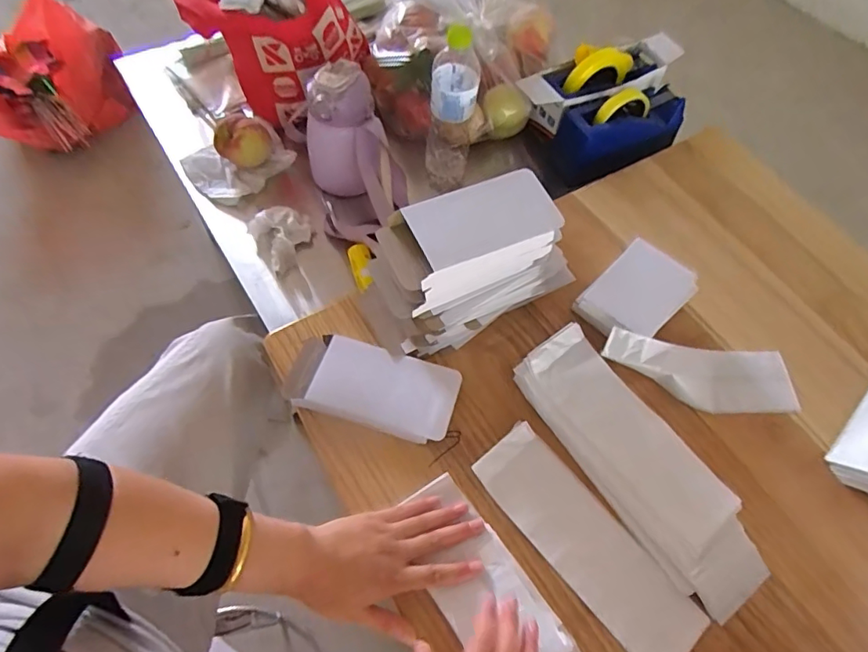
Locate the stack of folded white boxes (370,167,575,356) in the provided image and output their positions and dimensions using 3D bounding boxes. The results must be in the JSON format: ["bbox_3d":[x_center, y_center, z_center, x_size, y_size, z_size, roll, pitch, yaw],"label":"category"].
[{"bbox_3d":[0.055,-0.073,0.593,0.241,0.145,0.109,-19,63,-15],"label":"stack of folded white boxes"}]

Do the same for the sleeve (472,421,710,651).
[{"bbox_3d":[0.150,0.212,0.511,0.082,0.011,0.247,-36,68,-19],"label":"sleeve"}]

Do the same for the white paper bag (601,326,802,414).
[{"bbox_3d":[0.311,0.052,0.598,0.239,0.037,0.081,13,58,-12],"label":"white paper bag"}]

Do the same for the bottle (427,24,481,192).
[{"bbox_3d":[0.025,-0.301,0.756,0.068,0.245,0.062,6,60,0],"label":"bottle"}]

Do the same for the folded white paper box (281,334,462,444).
[{"bbox_3d":[-0.070,0.064,0.572,0.188,0.018,0.089,16,59,5],"label":"folded white paper box"}]

